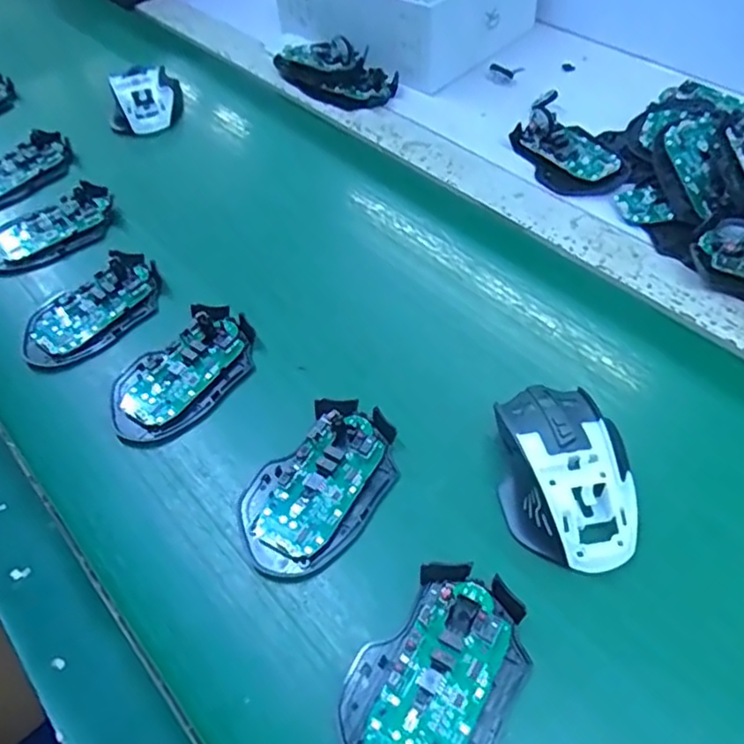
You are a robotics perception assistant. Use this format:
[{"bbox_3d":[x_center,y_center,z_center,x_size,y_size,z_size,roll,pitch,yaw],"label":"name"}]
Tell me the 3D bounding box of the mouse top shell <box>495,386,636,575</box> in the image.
[{"bbox_3d":[0.112,0.055,0.375,0.074,0.035,0.115,-3,52,3],"label":"mouse top shell"}]

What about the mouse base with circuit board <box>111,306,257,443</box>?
[{"bbox_3d":[-0.130,0.000,0.451,0.114,0.018,0.068,-39,58,-23],"label":"mouse base with circuit board"}]

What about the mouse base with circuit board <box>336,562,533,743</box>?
[{"bbox_3d":[0.031,0.154,0.319,0.072,0.012,0.114,33,62,27],"label":"mouse base with circuit board"}]

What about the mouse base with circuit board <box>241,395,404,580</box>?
[{"bbox_3d":[-0.031,0.068,0.390,0.070,0.014,0.113,31,61,26],"label":"mouse base with circuit board"}]

